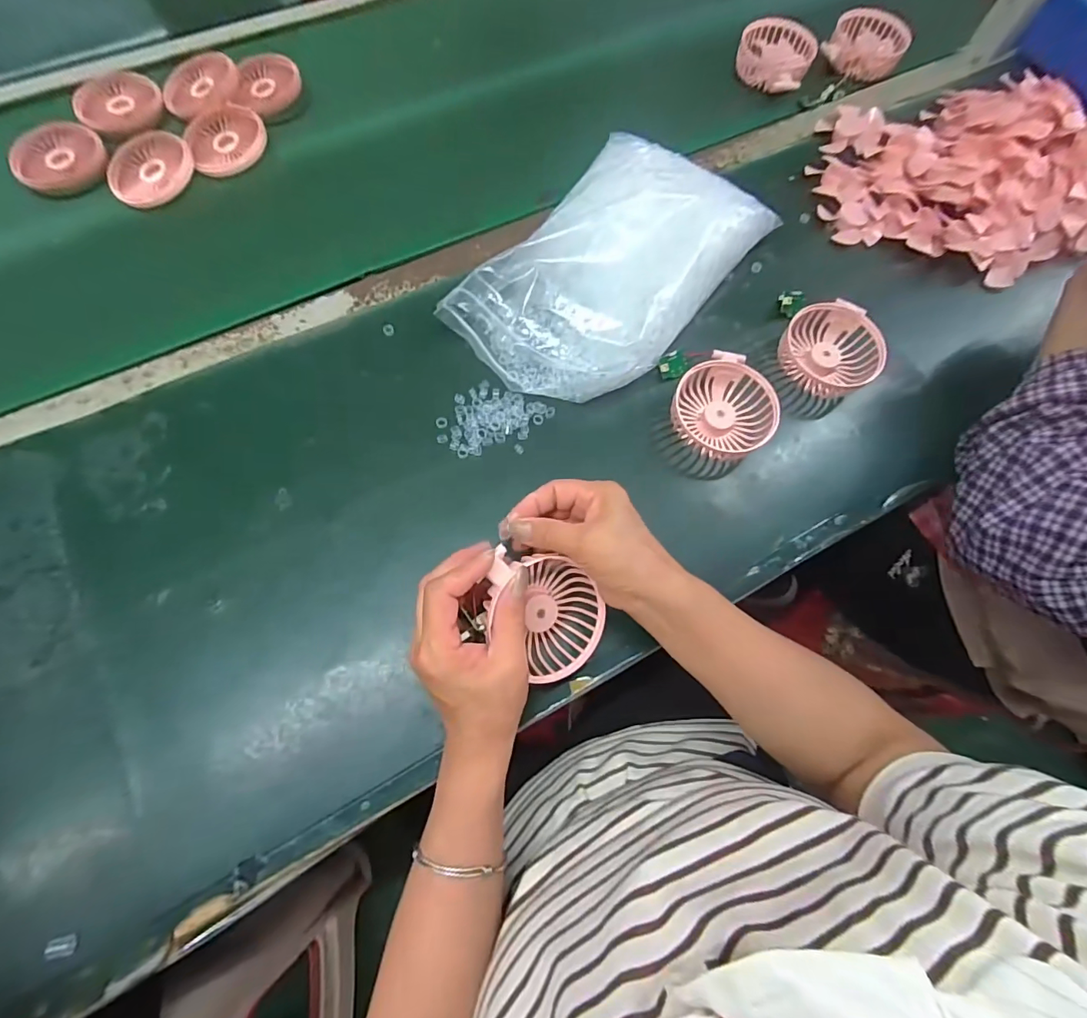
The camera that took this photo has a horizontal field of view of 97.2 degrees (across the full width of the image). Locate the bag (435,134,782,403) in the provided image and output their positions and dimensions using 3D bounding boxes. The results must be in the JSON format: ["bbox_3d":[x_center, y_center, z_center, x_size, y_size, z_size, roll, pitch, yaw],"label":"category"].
[{"bbox_3d":[0.065,-0.227,0.444,0.175,0.068,0.294,37,74,10],"label":"bag"}]

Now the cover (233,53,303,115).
[{"bbox_3d":[-0.313,-0.480,0.540,0.065,0.018,0.070,1,71,-2],"label":"cover"}]

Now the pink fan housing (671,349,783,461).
[{"bbox_3d":[0.158,-0.086,0.428,0.088,0.040,0.091,-17,73,-8],"label":"pink fan housing"}]

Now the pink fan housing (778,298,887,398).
[{"bbox_3d":[0.270,-0.150,0.449,0.087,0.032,0.088,29,72,7],"label":"pink fan housing"}]

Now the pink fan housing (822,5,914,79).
[{"bbox_3d":[0.401,-0.575,0.593,0.086,0.033,0.086,34,73,9],"label":"pink fan housing"}]

